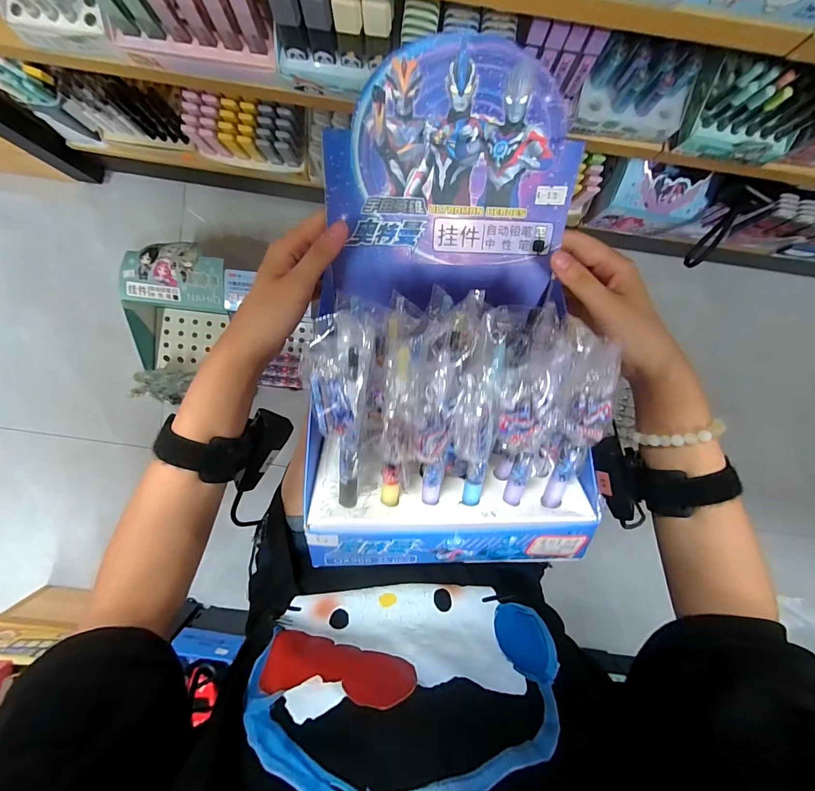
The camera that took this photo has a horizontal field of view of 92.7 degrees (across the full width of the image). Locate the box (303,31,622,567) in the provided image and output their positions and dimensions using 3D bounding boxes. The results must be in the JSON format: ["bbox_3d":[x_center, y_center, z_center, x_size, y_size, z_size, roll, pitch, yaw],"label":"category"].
[{"bbox_3d":[0.030,-0.057,0.267,0.176,0.103,0.321,2,81,-4],"label":"box"}]

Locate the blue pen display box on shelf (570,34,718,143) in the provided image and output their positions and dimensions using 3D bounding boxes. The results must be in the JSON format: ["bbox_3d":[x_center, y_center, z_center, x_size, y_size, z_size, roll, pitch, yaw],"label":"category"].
[{"bbox_3d":[0.266,-0.344,0.443,0.135,0.068,0.069,4,94,-2],"label":"blue pen display box on shelf"}]

